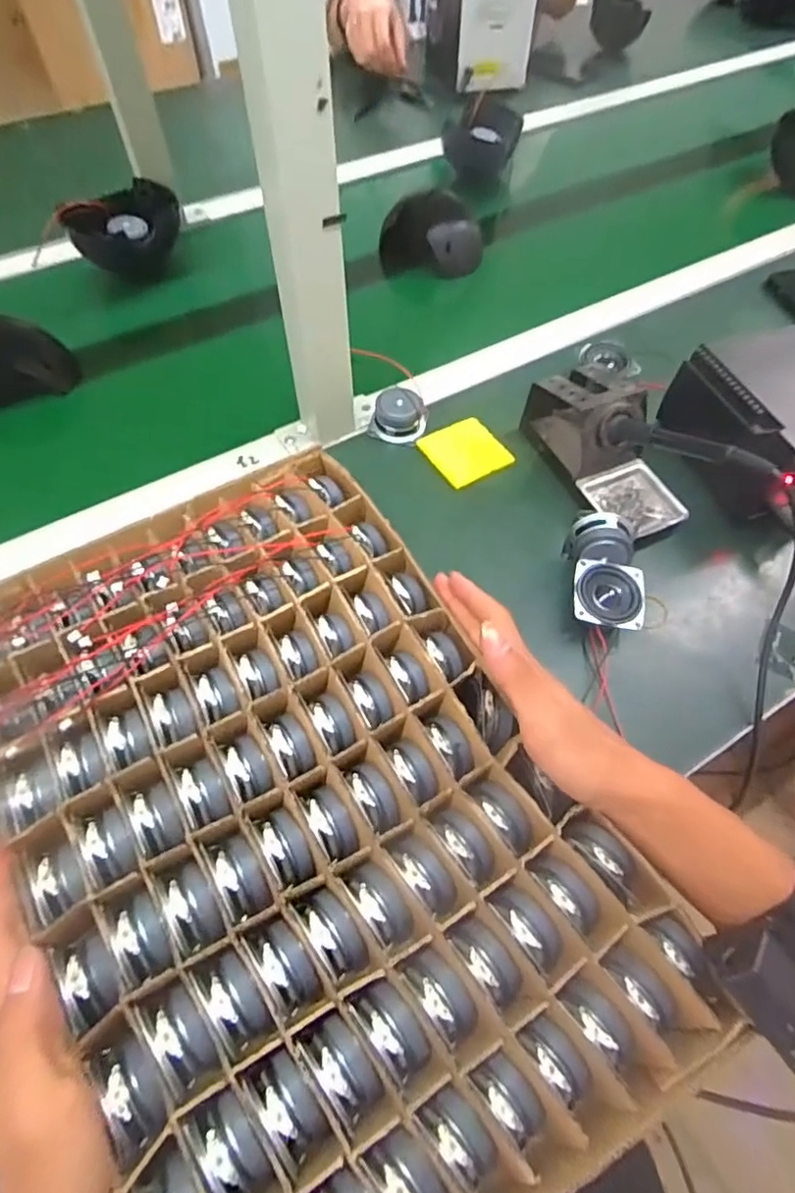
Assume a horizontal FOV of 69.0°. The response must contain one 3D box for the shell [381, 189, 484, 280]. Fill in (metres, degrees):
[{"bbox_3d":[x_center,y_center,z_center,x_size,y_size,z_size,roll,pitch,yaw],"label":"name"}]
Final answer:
[{"bbox_3d":[0.041,-0.428,0.692,0.120,0.083,0.054,6,59,3],"label":"shell"}]

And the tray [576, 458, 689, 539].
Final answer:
[{"bbox_3d":[0.202,-0.082,0.499,0.072,0.015,0.069,-22,62,-13],"label":"tray"}]

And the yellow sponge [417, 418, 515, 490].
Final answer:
[{"bbox_3d":[0.062,-0.136,0.537,0.065,0.006,0.068,-30,63,-15],"label":"yellow sponge"}]

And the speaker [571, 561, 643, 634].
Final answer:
[{"bbox_3d":[0.160,0.006,0.448,0.053,0.035,0.056,9,59,5],"label":"speaker"}]

